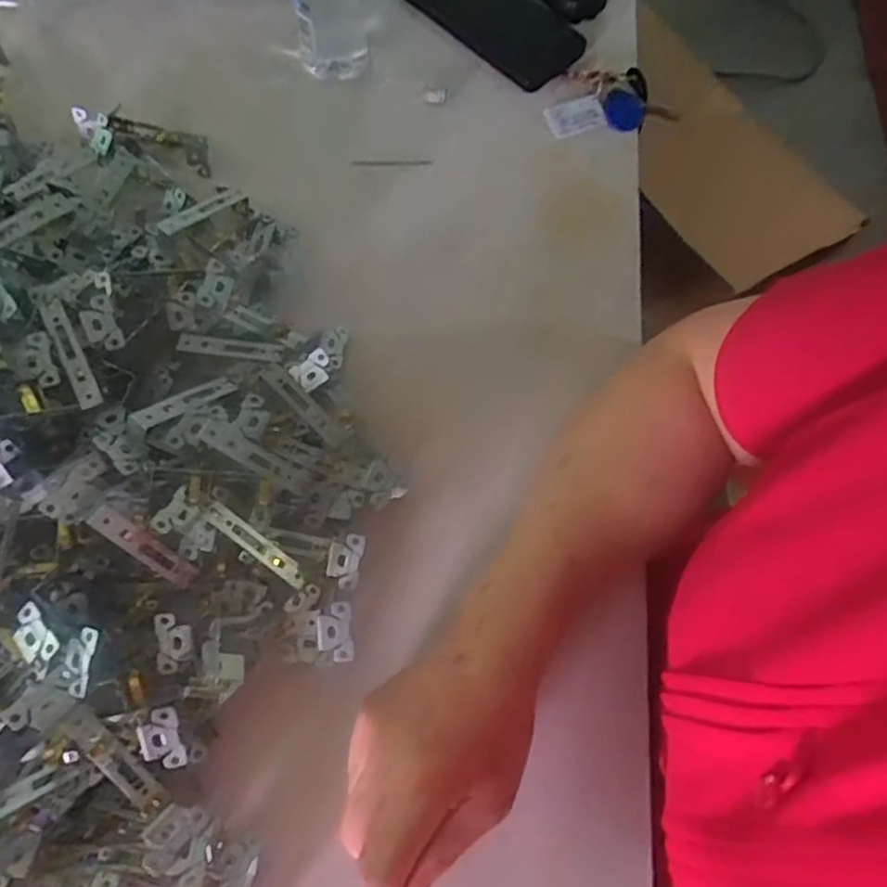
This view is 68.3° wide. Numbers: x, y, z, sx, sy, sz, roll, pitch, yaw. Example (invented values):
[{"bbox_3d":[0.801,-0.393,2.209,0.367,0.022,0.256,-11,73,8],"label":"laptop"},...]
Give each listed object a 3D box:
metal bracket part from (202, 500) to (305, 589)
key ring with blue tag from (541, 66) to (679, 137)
[{"bbox_3d":[-0.105,0.057,0.370,0.067,0.008,0.012,43,76,-16],"label":"metal bracket part"},{"bbox_3d":[0.140,-0.294,0.562,0.116,0.026,0.055,-13,72,-8],"label":"key ring with blue tag"}]

